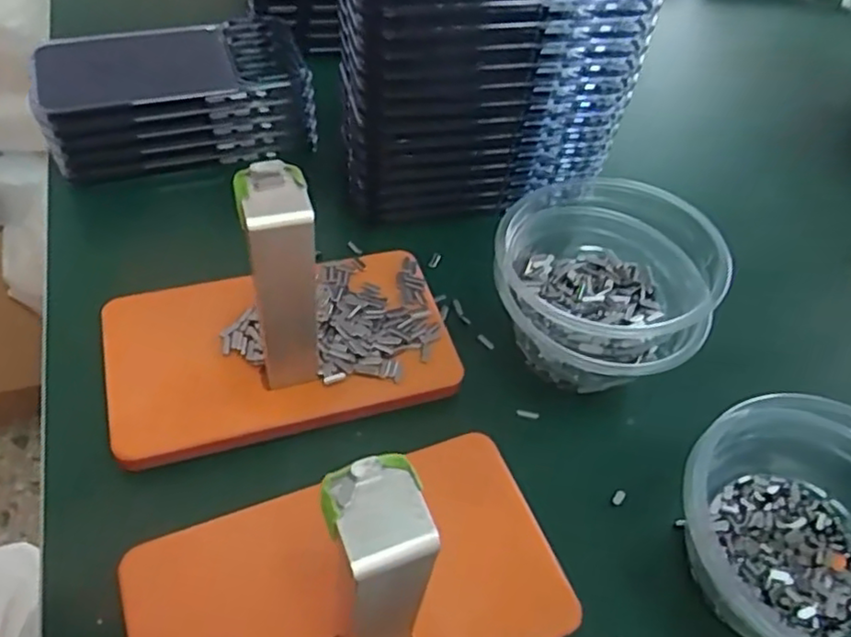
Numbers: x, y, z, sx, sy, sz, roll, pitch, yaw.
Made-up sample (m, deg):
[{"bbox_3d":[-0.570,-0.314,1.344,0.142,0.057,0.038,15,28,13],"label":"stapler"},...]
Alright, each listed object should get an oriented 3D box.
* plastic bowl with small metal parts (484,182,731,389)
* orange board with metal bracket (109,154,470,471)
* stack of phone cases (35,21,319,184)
[{"bbox_3d":[0.092,-0.018,0.366,0.110,0.074,0.098,21,53,10],"label":"plastic bowl with small metal parts"},{"bbox_3d":[-0.072,-0.027,0.315,0.172,0.113,0.112,-12,54,-15],"label":"orange board with metal bracket"},{"bbox_3d":[-0.162,-0.146,0.451,0.161,0.054,0.091,-12,54,-15],"label":"stack of phone cases"}]

